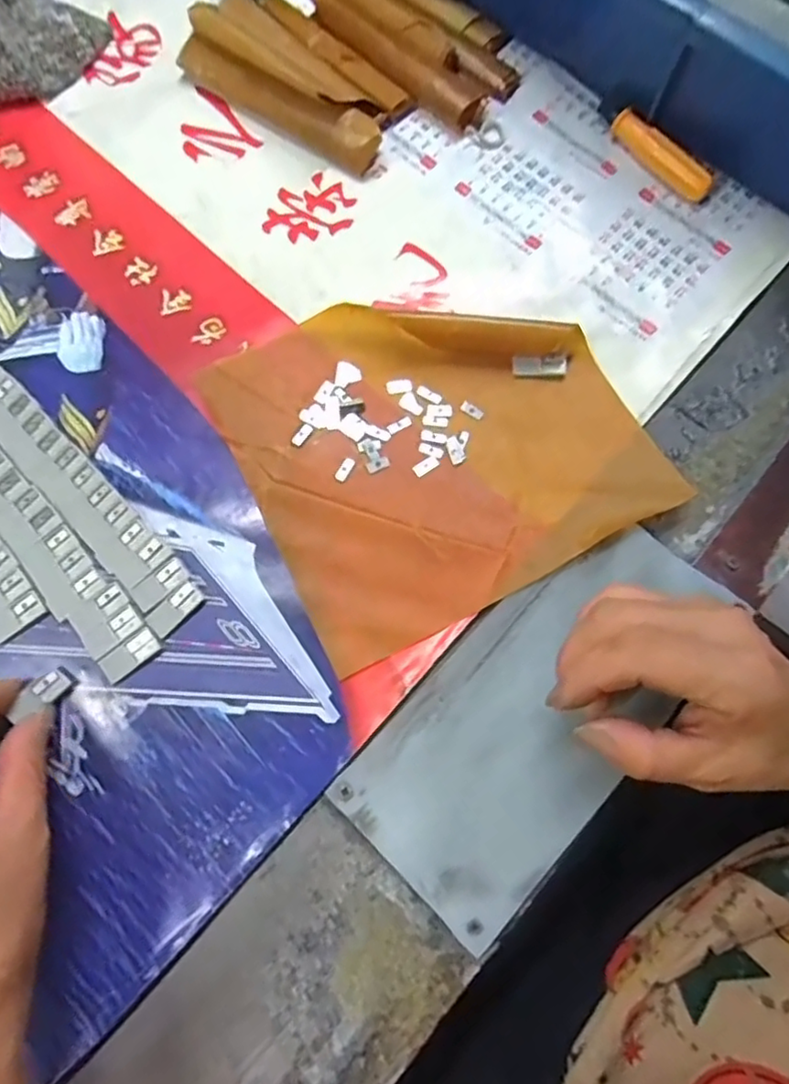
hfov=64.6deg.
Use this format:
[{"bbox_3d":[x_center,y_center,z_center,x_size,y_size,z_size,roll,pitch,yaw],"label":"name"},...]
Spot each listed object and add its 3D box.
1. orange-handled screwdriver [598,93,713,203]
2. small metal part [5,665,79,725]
[{"bbox_3d":[0.151,-0.230,0.365,0.016,0.015,0.083,-40,81,-9],"label":"orange-handled screwdriver"},{"bbox_3d":[-0.165,0.071,0.292,0.030,0.004,0.014,-34,79,-33],"label":"small metal part"}]

